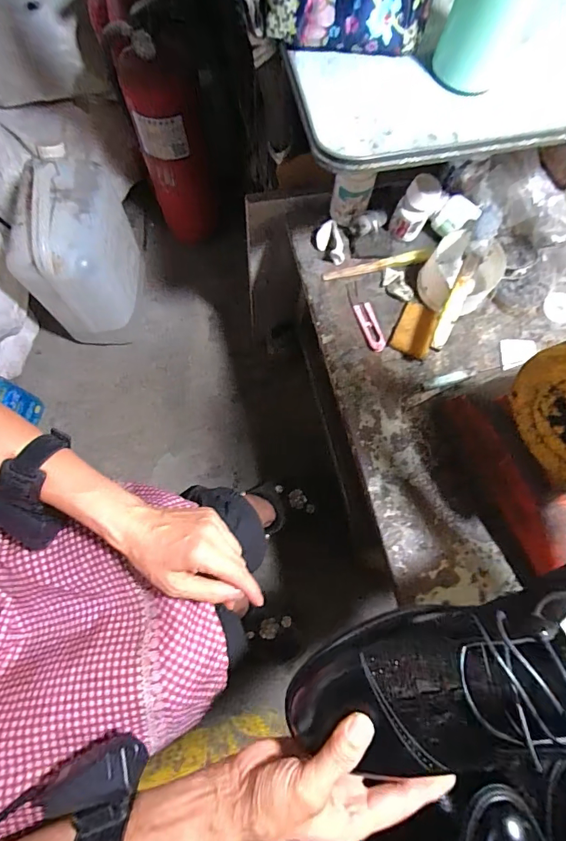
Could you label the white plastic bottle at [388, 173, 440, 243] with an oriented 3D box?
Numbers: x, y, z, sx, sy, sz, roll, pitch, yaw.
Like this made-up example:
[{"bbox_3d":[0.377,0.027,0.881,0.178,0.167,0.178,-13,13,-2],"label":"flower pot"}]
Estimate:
[{"bbox_3d":[0.172,-0.275,0.541,0.040,0.078,0.043,0,75,-2],"label":"white plastic bottle"}]

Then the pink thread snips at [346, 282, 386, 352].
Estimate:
[{"bbox_3d":[0.110,-0.137,0.540,0.029,0.007,0.099,-14,76,-5],"label":"pink thread snips"}]

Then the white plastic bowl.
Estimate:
[{"bbox_3d":[0.227,-0.187,0.533,0.088,0.069,0.091,0,75,-2],"label":"white plastic bowl"}]

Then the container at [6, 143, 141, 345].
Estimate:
[{"bbox_3d":[-0.378,-0.301,0.791,0.157,0.301,0.219,-2,76,-2],"label":"container"}]

